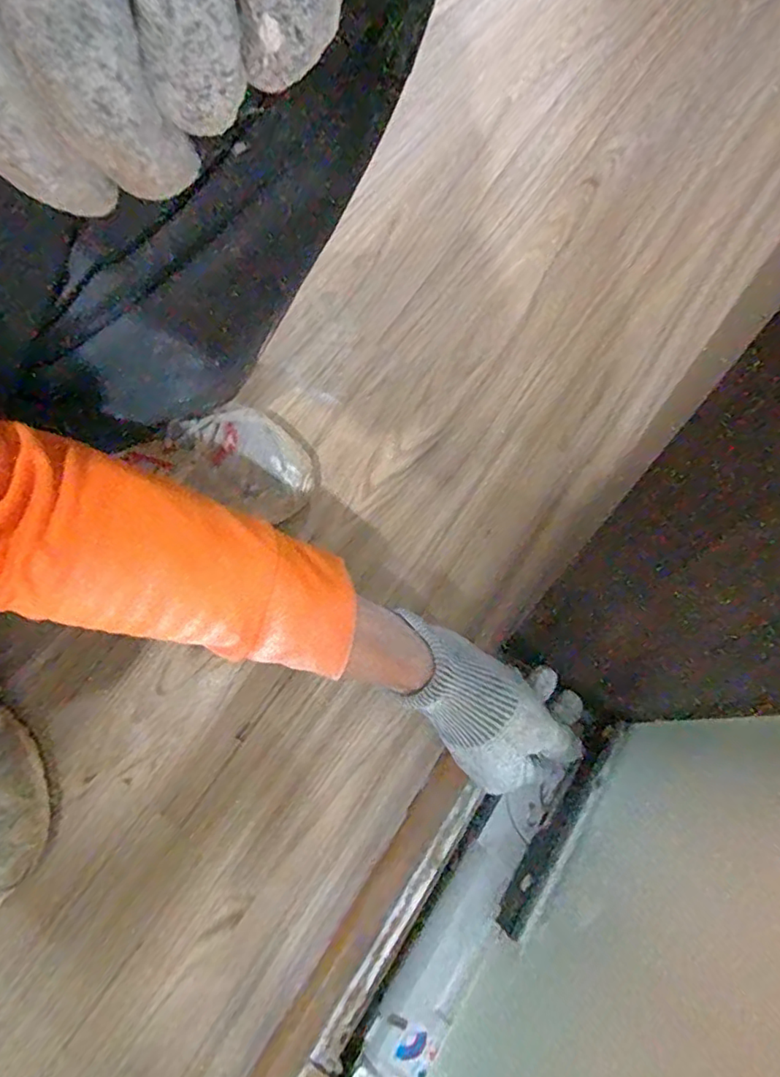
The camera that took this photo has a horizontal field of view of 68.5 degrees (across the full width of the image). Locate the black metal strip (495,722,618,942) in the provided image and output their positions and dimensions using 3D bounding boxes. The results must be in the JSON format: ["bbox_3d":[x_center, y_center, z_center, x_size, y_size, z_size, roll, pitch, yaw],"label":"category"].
[{"bbox_3d":[0.115,0.192,0.386,0.015,0.026,0.146,33,72,14],"label":"black metal strip"}]

